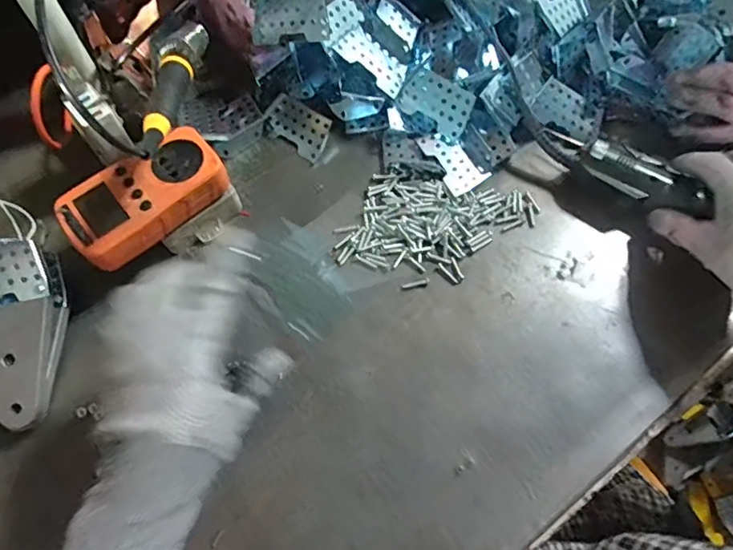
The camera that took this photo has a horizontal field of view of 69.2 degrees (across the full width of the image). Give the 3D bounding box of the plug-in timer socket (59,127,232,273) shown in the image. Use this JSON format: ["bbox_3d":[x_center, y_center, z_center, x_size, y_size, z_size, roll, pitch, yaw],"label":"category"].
[{"bbox_3d":[-0.174,-0.062,0.424,0.124,0.029,0.064,-37,73,-12],"label":"plug-in timer socket"}]

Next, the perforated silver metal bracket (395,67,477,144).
[{"bbox_3d":[0.067,-0.162,0.500,0.068,0.009,0.046,38,99,7],"label":"perforated silver metal bracket"}]

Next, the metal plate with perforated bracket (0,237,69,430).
[{"bbox_3d":[-0.267,0.044,0.407,0.063,0.038,0.136,-12,84,-5],"label":"metal plate with perforated bracket"}]

